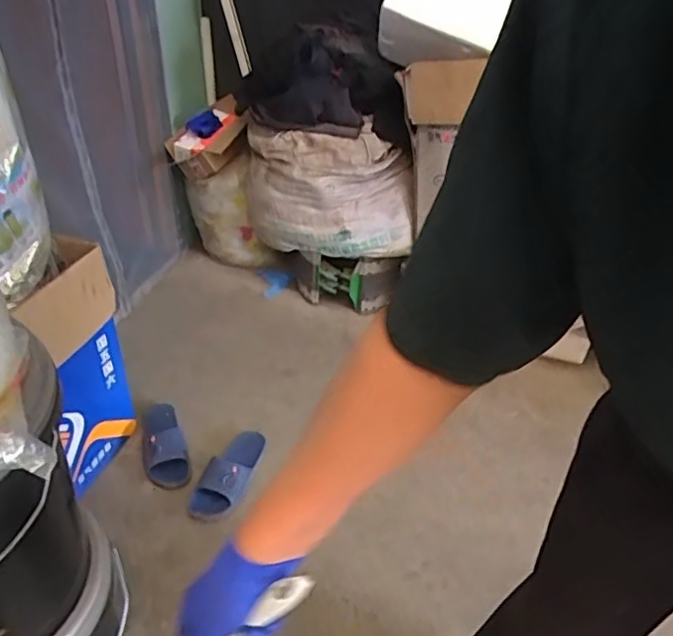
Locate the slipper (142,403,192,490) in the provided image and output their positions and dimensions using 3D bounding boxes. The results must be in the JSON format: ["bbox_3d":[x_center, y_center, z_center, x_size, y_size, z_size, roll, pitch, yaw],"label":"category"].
[{"bbox_3d":[-0.417,0.290,1.419,0.098,0.086,0.248,-10,40,-20],"label":"slipper"}]

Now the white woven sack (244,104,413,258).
[{"bbox_3d":[-0.020,-0.380,1.743,0.447,0.323,0.295,-8,40,-12],"label":"white woven sack"}]

